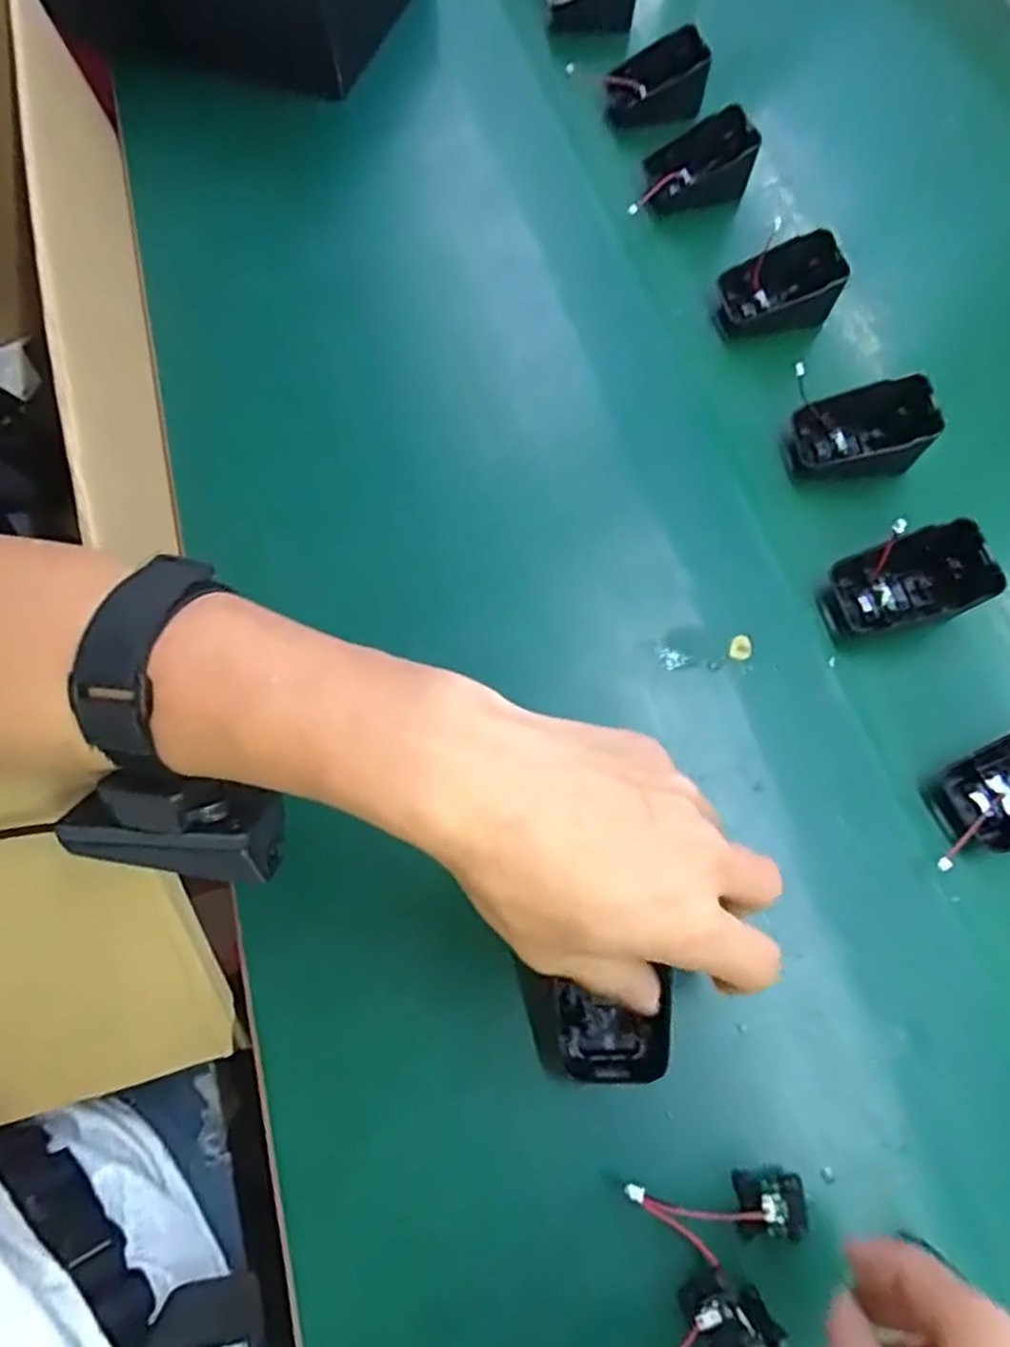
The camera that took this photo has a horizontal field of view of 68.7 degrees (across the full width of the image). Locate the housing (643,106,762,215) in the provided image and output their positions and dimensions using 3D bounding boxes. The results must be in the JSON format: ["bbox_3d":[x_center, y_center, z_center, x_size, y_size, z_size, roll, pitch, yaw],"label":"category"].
[{"bbox_3d":[0.124,-0.331,0.486,0.072,0.041,0.047,-10,68,-7],"label":"housing"}]

